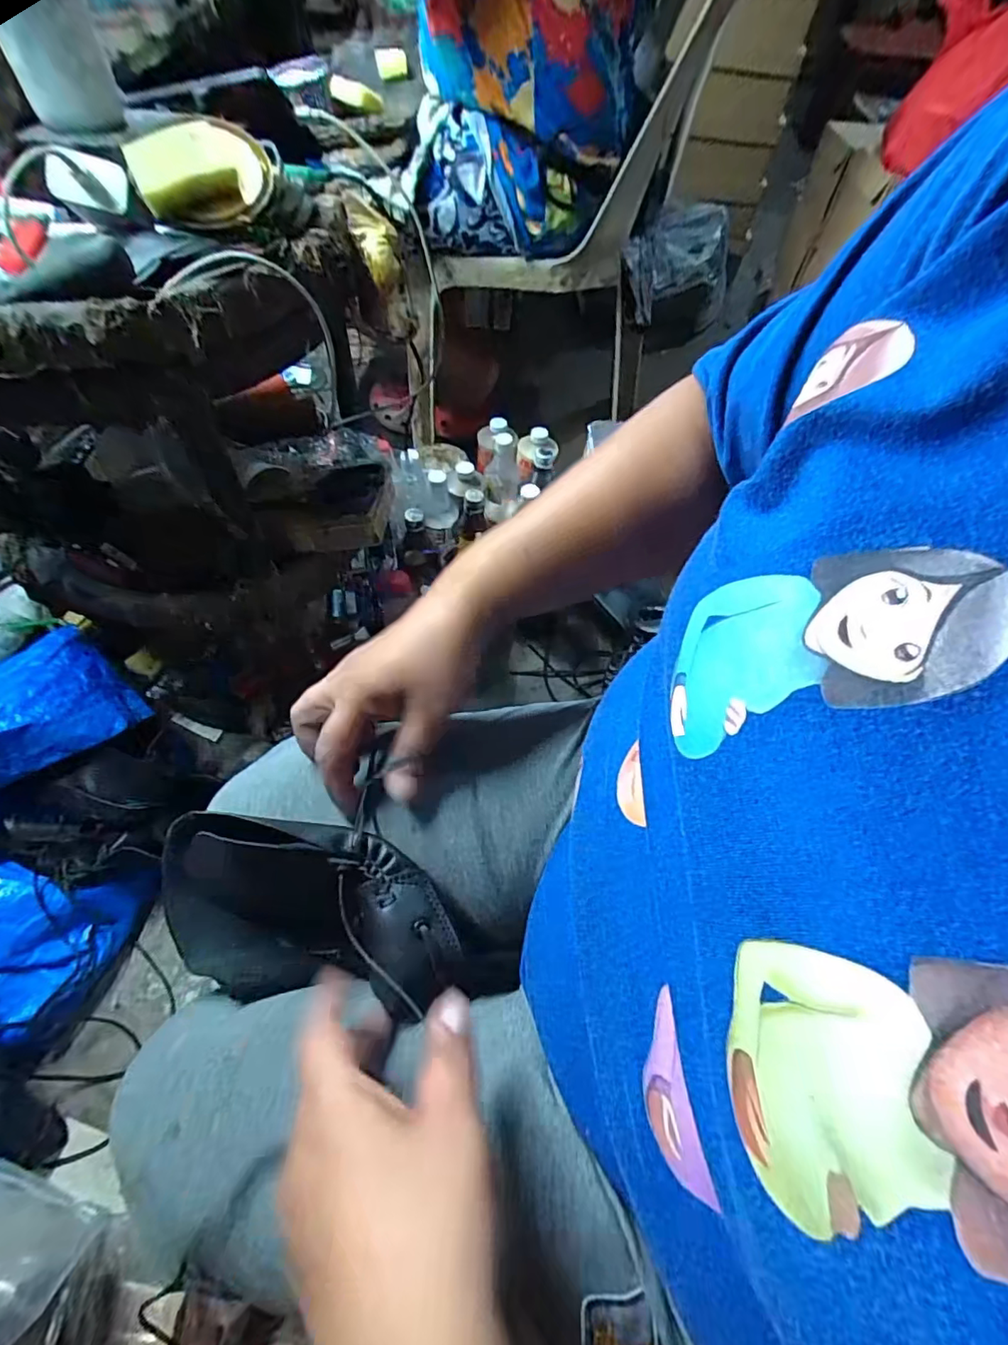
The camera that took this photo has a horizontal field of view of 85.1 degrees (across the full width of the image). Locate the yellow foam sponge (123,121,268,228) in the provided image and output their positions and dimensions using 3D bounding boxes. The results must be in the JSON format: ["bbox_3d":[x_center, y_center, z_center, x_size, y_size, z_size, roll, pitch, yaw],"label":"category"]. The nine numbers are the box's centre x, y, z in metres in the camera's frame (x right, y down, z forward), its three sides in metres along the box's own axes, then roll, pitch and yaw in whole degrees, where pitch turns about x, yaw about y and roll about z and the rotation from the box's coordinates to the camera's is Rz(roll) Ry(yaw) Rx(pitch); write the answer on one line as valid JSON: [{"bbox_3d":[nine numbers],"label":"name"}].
[{"bbox_3d":[-0.220,-0.365,0.400,0.089,0.044,0.055,-17,62,-14],"label":"yellow foam sponge"}]

